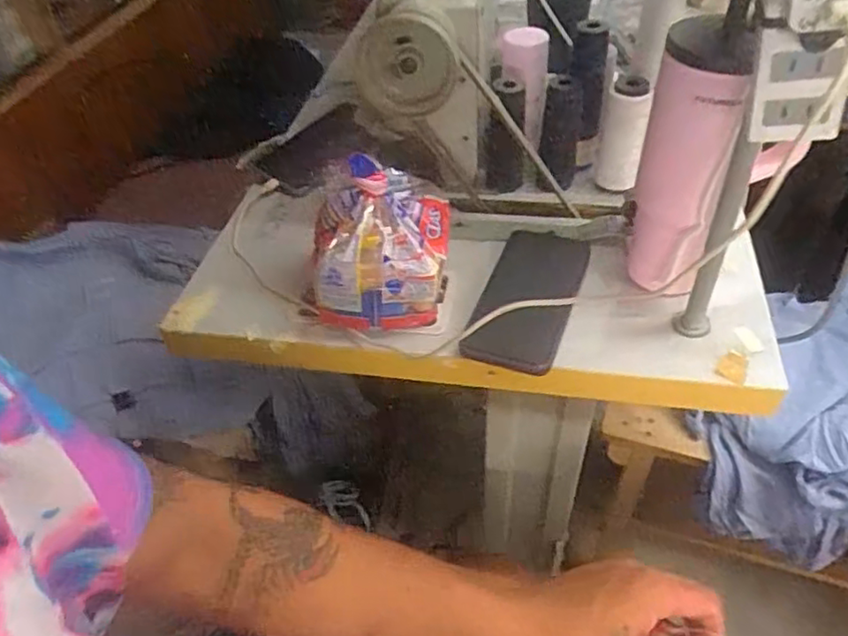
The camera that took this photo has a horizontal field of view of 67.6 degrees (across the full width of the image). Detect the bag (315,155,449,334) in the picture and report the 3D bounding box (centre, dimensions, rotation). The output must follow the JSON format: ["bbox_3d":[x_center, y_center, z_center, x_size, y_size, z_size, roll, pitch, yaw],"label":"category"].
[{"bbox_3d":[-0.039,-0.063,0.550,0.117,0.116,0.096,2,46,7],"label":"bag"}]

